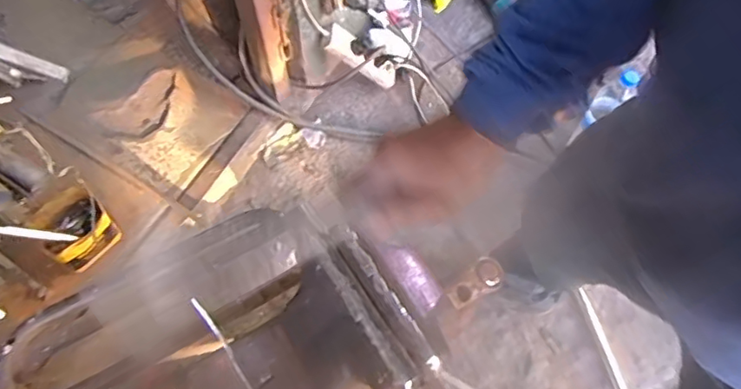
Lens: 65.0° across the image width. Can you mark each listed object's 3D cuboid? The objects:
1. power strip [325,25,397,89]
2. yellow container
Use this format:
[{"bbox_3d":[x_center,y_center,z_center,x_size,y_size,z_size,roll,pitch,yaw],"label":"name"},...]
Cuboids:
[{"bbox_3d":[-0.017,-0.302,1.310,0.208,0.050,0.057,30,58,-35],"label":"power strip"},{"bbox_3d":[-0.566,0.060,1.109,0.120,0.071,0.143,-40,68,-19],"label":"yellow container"}]

